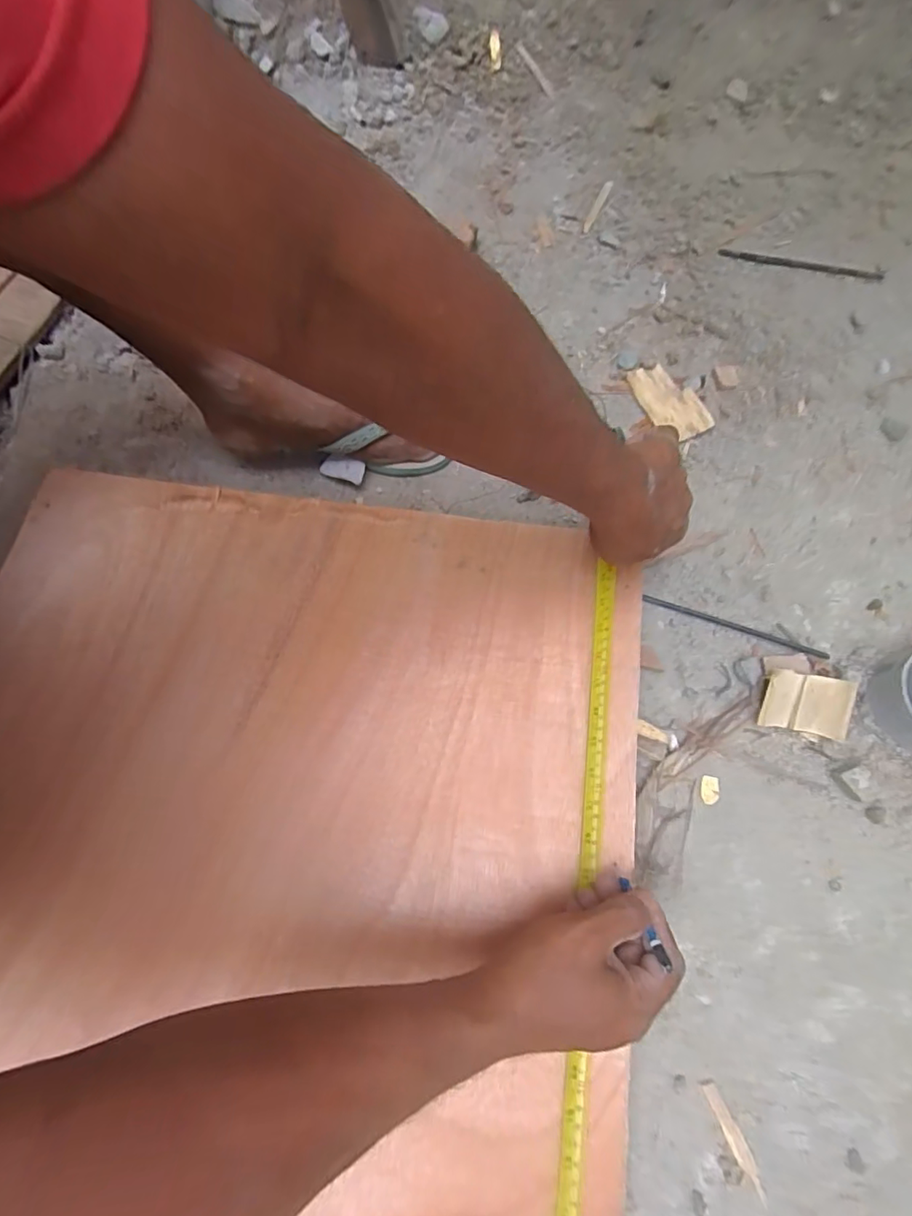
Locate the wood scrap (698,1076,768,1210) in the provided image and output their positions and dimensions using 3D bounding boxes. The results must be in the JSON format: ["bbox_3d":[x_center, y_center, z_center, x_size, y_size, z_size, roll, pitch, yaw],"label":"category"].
[{"bbox_3d":[0.207,0.395,0.388,0.013,0.005,0.075,-23,72,-5],"label":"wood scrap"}]

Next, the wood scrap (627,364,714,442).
[{"bbox_3d":[0.230,-0.230,0.580,0.058,0.014,0.107,-31,73,-11],"label":"wood scrap"}]

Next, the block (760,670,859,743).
[{"bbox_3d":[0.311,0.085,0.465,0.071,0.008,0.052,9,98,7],"label":"block"}]

